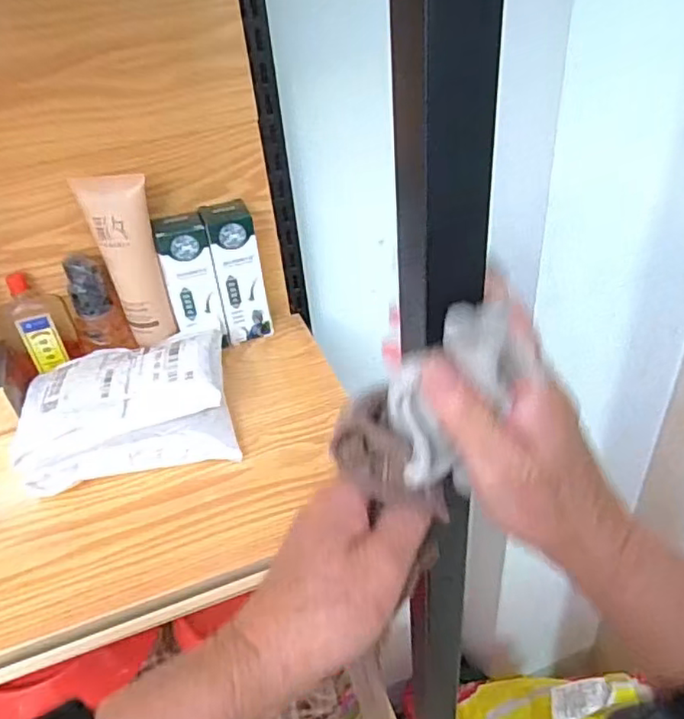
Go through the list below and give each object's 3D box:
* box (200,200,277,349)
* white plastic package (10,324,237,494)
[{"bbox_3d":[-0.097,-0.079,0.566,0.043,0.127,0.042,-15,39,-10],"label":"box"},{"bbox_3d":[-0.176,0.036,0.485,0.168,0.046,0.124,-12,38,-6],"label":"white plastic package"}]

